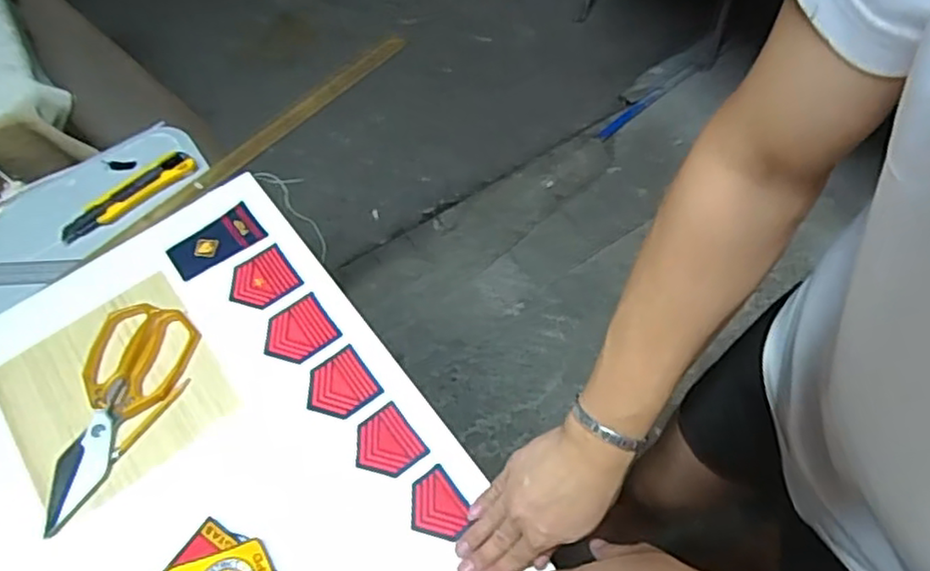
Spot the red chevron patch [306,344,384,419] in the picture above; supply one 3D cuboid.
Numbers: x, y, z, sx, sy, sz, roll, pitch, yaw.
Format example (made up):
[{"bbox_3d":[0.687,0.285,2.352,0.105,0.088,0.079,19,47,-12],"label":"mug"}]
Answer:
[{"bbox_3d":[-0.123,0.097,0.654,0.064,0.004,0.063,-34,65,-15],"label":"red chevron patch"}]

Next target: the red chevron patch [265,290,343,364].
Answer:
[{"bbox_3d":[-0.171,0.047,0.686,0.070,0.004,0.063,-32,64,-14],"label":"red chevron patch"}]

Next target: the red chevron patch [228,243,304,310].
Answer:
[{"bbox_3d":[-0.218,-0.007,0.717,0.069,0.004,0.064,-34,64,-15],"label":"red chevron patch"}]

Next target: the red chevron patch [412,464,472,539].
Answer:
[{"bbox_3d":[-0.026,0.196,0.596,0.048,0.005,0.060,-32,64,-14],"label":"red chevron patch"}]

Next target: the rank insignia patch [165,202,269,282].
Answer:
[{"bbox_3d":[-0.277,-0.052,0.743,0.100,0.006,0.057,-30,64,-13],"label":"rank insignia patch"}]

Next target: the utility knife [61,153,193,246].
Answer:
[{"bbox_3d":[-0.390,-0.104,0.777,0.163,0.012,0.035,-36,65,-16],"label":"utility knife"}]

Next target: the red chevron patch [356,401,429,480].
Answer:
[{"bbox_3d":[-0.074,0.147,0.624,0.057,0.004,0.063,-35,65,-15],"label":"red chevron patch"}]

